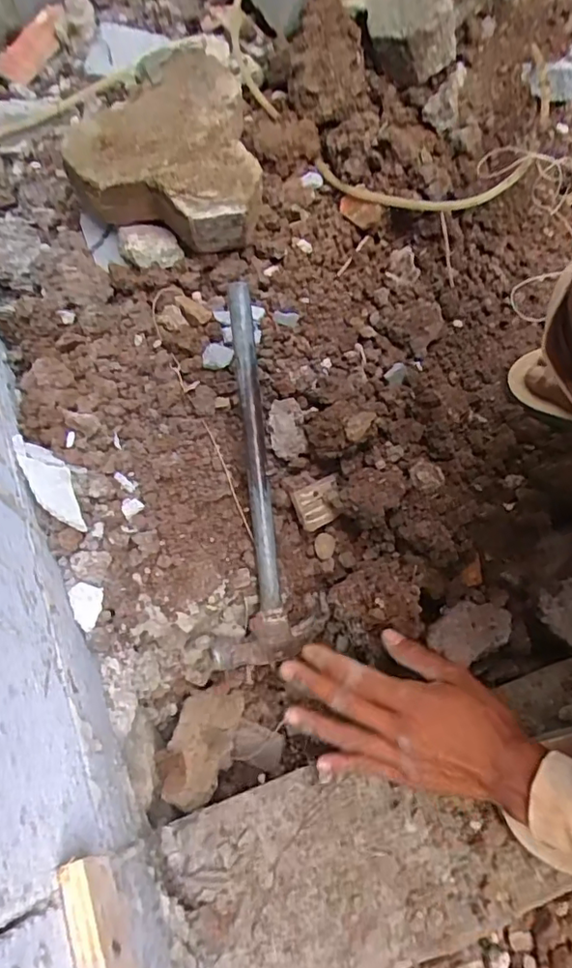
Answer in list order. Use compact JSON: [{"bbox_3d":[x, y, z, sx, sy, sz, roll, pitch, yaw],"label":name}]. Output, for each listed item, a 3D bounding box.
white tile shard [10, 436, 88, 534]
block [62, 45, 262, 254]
[{"bbox_3d":[-0.190,-0.003,0.460,0.032,0.008,0.102,-23,63,-37],"label":"white tile shard"},{"bbox_3d":[-0.130,-0.337,0.604,0.186,0.110,0.192,-12,64,-7],"label":"block"}]

